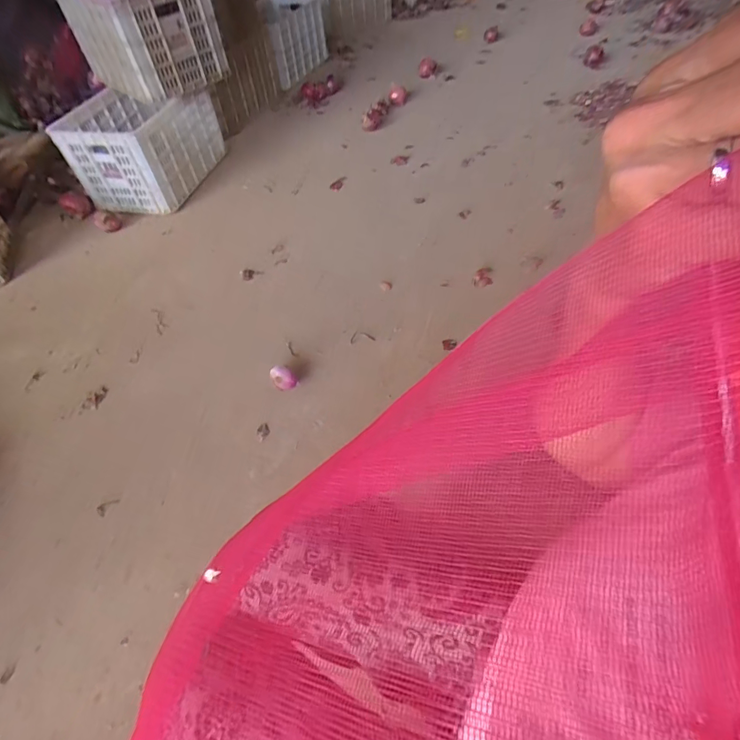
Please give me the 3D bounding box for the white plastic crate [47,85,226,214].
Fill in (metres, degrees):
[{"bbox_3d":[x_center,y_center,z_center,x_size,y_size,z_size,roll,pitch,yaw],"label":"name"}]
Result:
[{"bbox_3d":[-0.825,-0.831,1.597,0.376,0.279,0.455,8,53,10],"label":"white plastic crate"}]

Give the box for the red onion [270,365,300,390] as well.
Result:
[{"bbox_3d":[-0.208,0.021,1.032,0.061,0.052,0.053,-20,53,-11],"label":"red onion"}]

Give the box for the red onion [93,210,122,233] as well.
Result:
[{"bbox_3d":[-0.919,-0.519,1.492,0.052,0.066,0.063,0,52,4],"label":"red onion"}]

